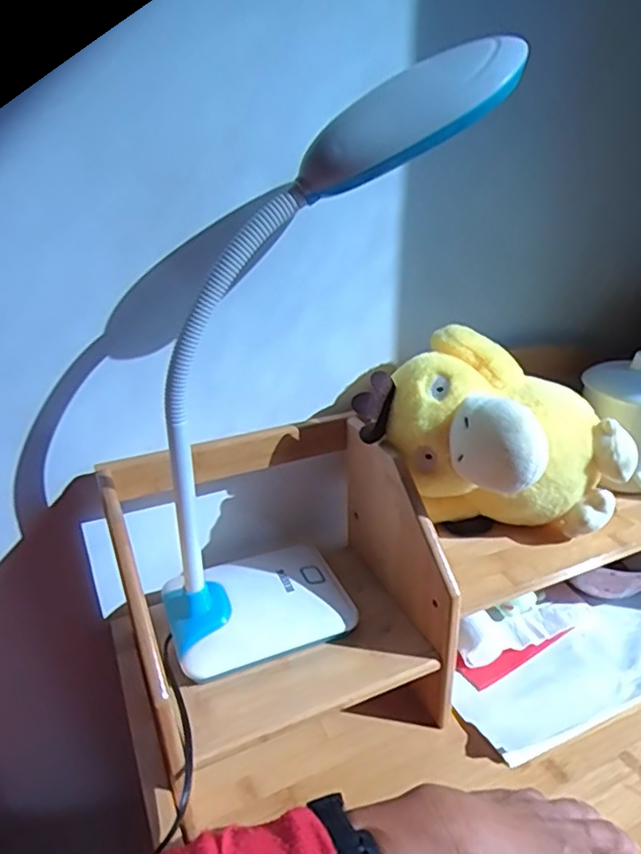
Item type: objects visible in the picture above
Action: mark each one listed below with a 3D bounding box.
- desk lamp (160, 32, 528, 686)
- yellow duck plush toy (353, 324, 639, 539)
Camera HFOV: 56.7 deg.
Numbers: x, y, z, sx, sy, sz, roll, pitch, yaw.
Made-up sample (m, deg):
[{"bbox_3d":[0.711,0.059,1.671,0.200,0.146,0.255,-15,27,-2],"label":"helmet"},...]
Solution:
[{"bbox_3d":[-0.008,-0.036,0.435,0.261,0.400,0.125,-11,30,-19],"label":"desk lamp"},{"bbox_3d":[0.142,0.011,0.478,0.169,0.135,0.128,21,35,35],"label":"yellow duck plush toy"}]

